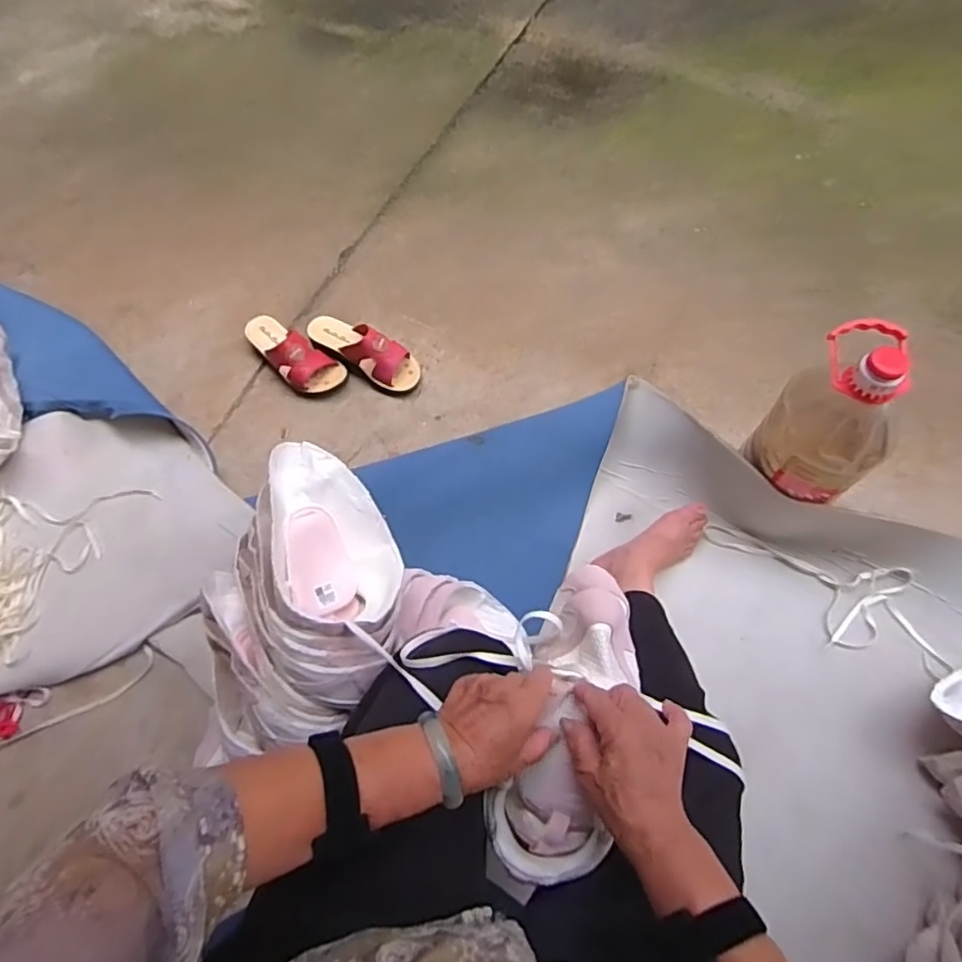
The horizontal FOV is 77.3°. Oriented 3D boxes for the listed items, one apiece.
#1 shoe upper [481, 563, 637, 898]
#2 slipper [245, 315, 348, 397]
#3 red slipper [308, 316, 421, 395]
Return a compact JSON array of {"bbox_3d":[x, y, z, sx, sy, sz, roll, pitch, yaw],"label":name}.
[{"bbox_3d":[0.082,0.202,0.530,0.097,0.072,0.264,15,73,8],"label":"shoe upper"},{"bbox_3d":[-0.356,-0.239,1.114,0.219,0.076,0.091,37,70,17],"label":"slipper"},{"bbox_3d":[-0.215,-0.242,1.113,0.219,0.080,0.081,29,68,14],"label":"red slipper"}]

